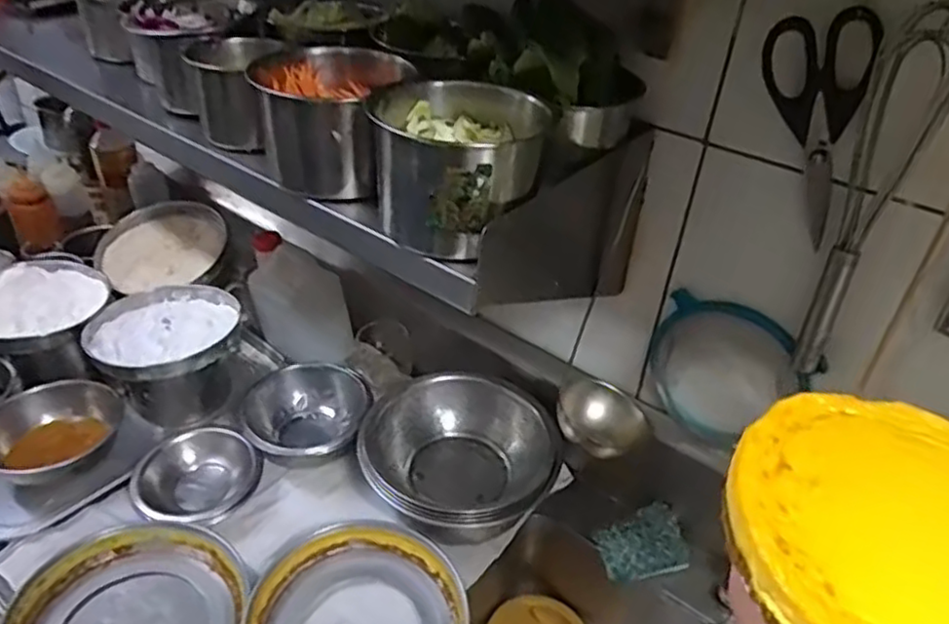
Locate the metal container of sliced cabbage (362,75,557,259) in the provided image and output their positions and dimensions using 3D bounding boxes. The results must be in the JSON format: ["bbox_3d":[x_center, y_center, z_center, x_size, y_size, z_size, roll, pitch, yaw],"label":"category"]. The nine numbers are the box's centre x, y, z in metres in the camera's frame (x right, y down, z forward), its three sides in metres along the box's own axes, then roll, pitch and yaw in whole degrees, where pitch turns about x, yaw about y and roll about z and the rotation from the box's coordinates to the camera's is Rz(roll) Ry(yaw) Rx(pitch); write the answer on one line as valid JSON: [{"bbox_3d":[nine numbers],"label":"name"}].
[{"bbox_3d":[-0.014,-0.129,0.607,0.136,0.119,0.152,3,35,-1],"label":"metal container of sliced cabbage"}]

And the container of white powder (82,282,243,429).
[{"bbox_3d":[-0.446,0.083,1.028,0.192,0.166,0.184,-7,37,-16],"label":"container of white powder"}]

